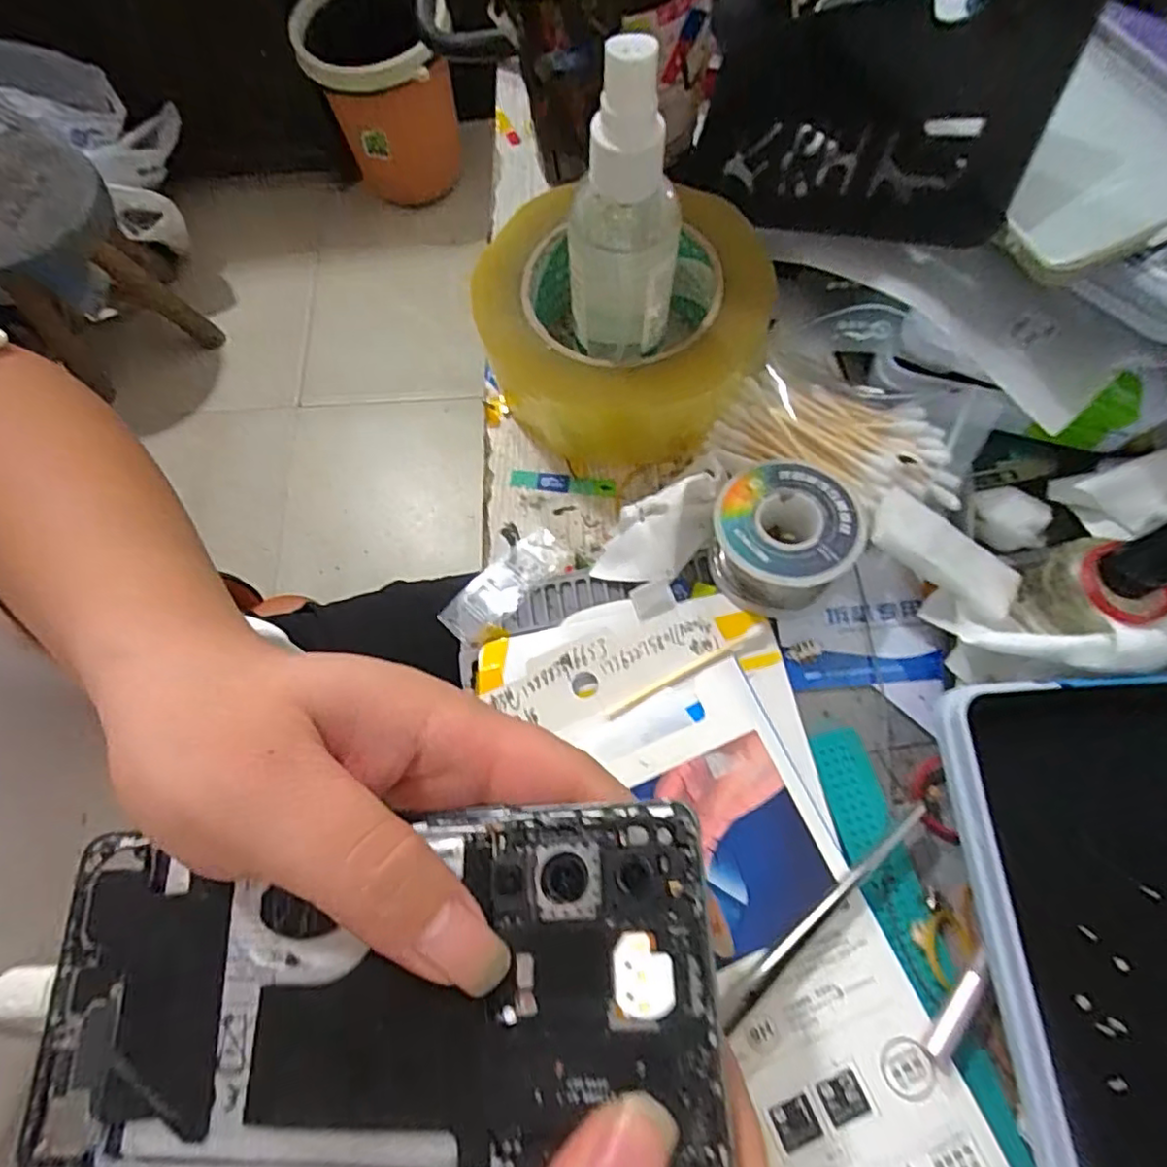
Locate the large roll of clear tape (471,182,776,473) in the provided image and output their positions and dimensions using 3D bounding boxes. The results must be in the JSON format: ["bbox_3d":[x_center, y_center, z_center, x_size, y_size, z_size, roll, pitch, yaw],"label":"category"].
[{"bbox_3d":[0.016,-0.115,0.279,0.124,0.050,0.114,-1,72,2],"label":"large roll of clear tape"}]

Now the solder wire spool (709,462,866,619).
[{"bbox_3d":[0.077,-0.019,0.239,0.052,0.024,0.052,-1,72,2],"label":"solder wire spool"}]

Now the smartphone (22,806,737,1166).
[{"bbox_3d":[-0.051,0.095,0.143,0.161,0.006,0.071,-12,72,7],"label":"smartphone"}]

